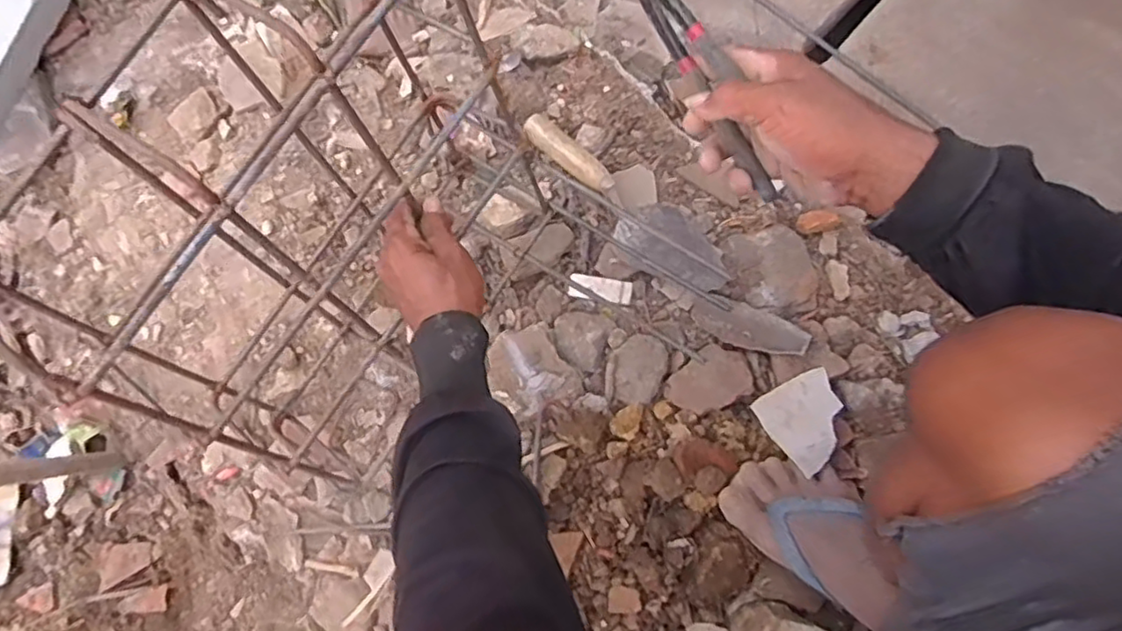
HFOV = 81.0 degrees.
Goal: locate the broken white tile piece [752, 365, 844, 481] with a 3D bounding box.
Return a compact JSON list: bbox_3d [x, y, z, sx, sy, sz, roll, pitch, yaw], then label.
[{"bbox_3d":[0.268,0.113,0.707,0.088,0.007,0.094,-28,65,-4],"label":"broken white tile piece"}]

